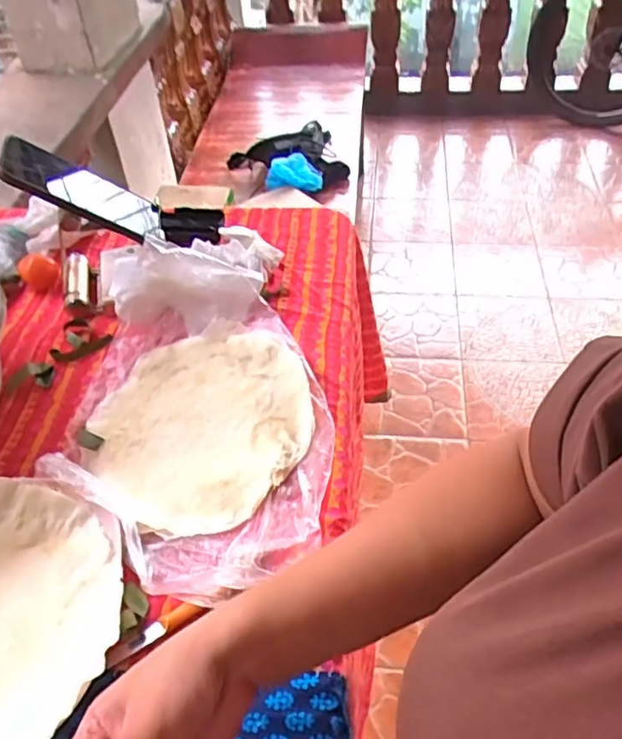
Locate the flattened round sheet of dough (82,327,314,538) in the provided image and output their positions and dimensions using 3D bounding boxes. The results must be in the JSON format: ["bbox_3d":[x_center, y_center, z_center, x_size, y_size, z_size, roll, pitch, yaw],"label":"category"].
[{"bbox_3d":[-0.098,0.043,0.561,0.205,0.014,0.200,-2,46,2],"label":"flattened round sheet of dough"}]

